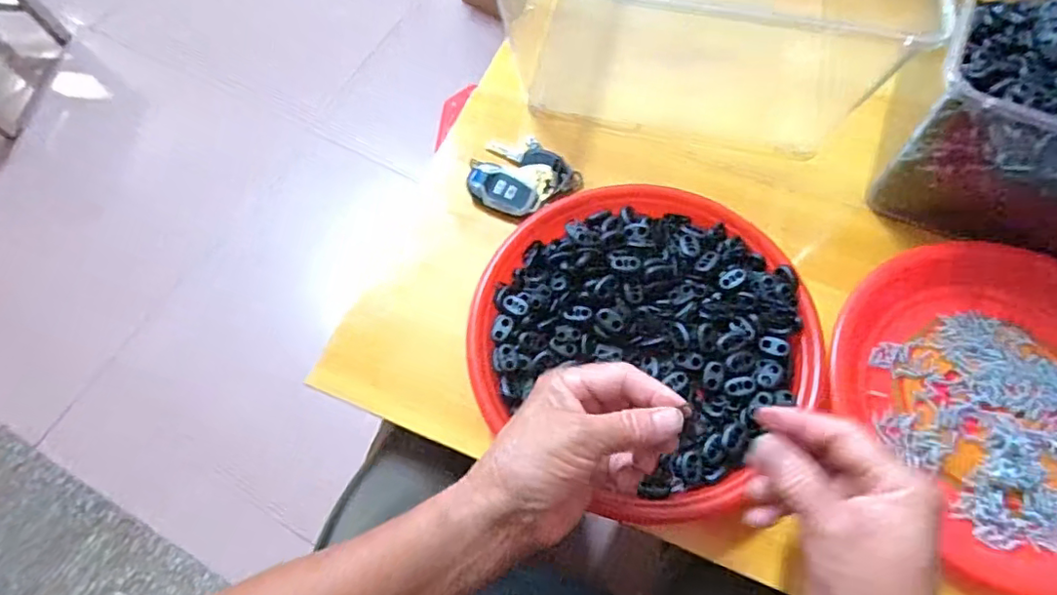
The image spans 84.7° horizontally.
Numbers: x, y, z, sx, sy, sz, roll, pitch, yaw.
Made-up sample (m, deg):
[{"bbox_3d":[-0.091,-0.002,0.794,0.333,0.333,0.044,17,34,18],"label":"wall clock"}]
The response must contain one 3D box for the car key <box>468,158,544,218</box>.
[{"bbox_3d":[-0.021,-0.087,0.468,0.059,0.015,0.033,25,70,12],"label":"car key"}]

